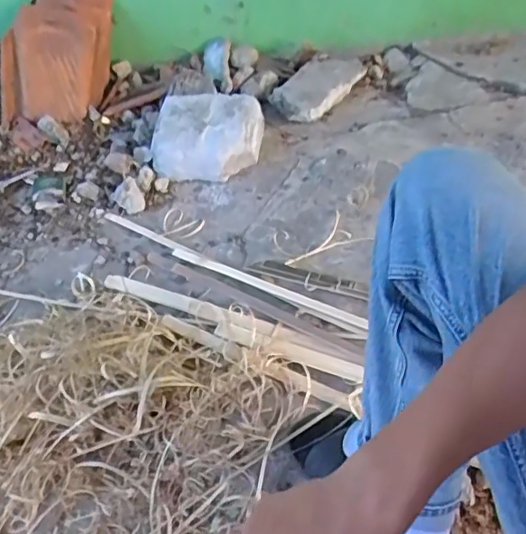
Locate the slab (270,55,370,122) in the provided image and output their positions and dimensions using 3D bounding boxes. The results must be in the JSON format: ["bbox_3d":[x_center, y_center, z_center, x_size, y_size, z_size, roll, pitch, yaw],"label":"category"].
[{"bbox_3d":[0.144,-0.471,1.438,0.140,0.065,0.274,28,57,26],"label":"slab"}]

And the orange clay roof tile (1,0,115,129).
[{"bbox_3d":[-0.519,-0.534,1.407,0.248,0.335,0.119,4,15,0],"label":"orange clay roof tile"}]

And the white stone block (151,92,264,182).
[{"bbox_3d":[-0.129,-0.307,1.312,0.245,0.100,0.209,6,50,10],"label":"white stone block"}]

